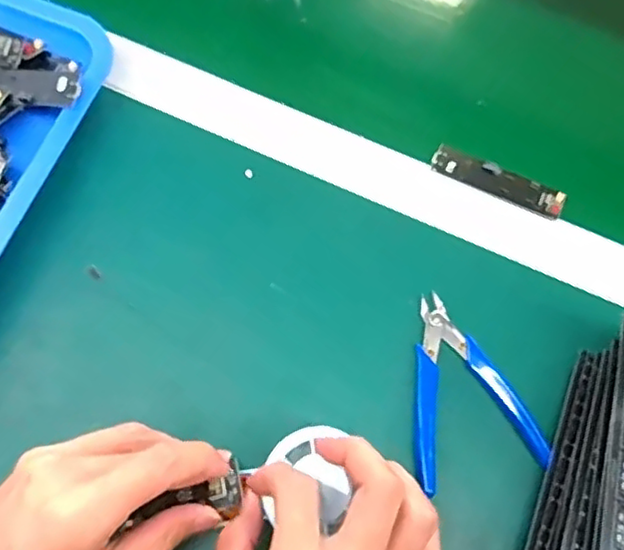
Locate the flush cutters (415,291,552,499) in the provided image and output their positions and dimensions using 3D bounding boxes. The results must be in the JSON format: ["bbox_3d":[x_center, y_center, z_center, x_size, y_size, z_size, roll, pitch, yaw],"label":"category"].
[{"bbox_3d":[0.090,0.067,0.392,0.074,0.021,0.108,-10,72,-5],"label":"flush cutters"}]

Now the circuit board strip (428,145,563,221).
[{"bbox_3d":[0.129,-0.065,0.445,0.092,0.009,0.025,26,73,7],"label":"circuit board strip"}]

